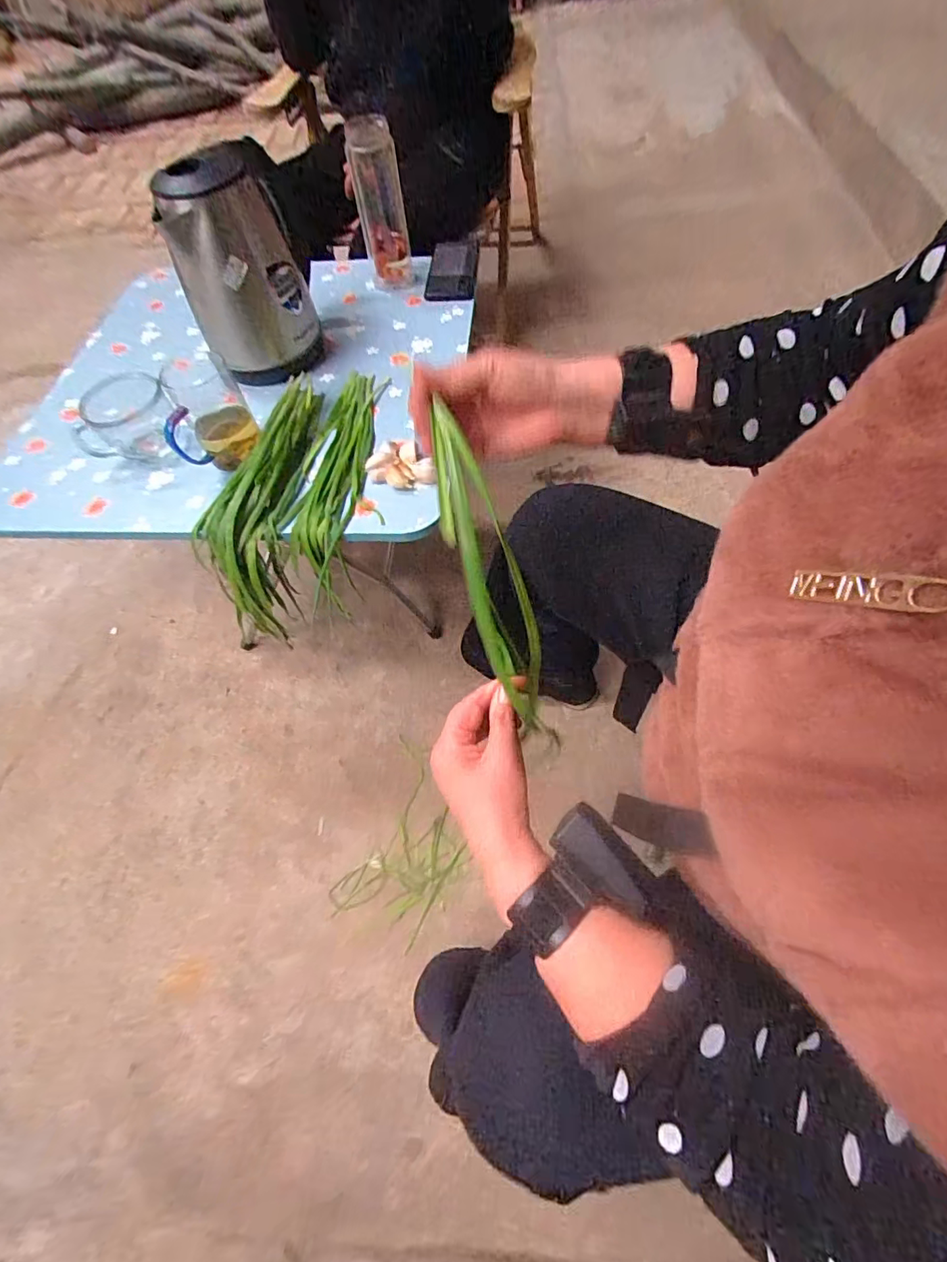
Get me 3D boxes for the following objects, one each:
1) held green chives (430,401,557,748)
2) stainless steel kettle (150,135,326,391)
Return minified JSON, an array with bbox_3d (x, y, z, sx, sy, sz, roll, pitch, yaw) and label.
[{"bbox_3d":[0.016,-0.031,0.378,0.041,0.022,0.244,-21,104,-9],"label":"held green chives"},{"bbox_3d":[-0.291,-0.456,0.653,0.144,0.224,0.166,-20,60,-8],"label":"stainless steel kettle"}]

